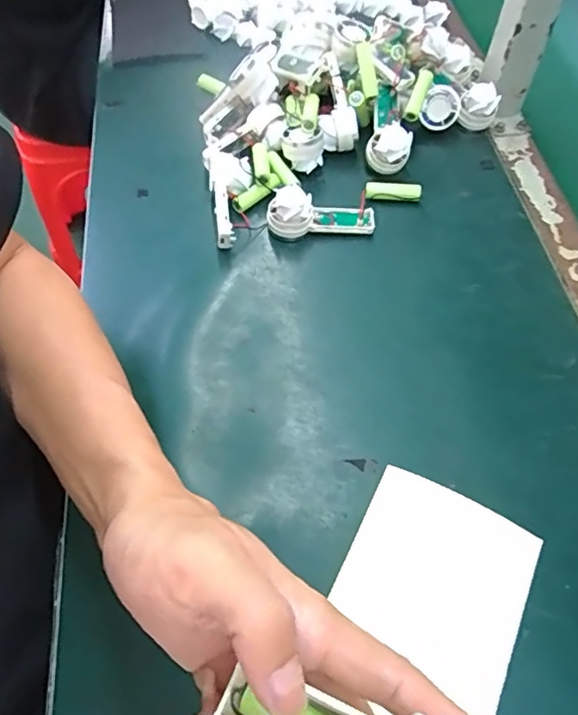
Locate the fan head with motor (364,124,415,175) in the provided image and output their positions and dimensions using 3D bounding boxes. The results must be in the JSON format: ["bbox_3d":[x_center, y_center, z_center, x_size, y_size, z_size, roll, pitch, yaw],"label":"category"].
[{"bbox_3d":[0.095,-0.198,0.520,0.042,0.042,0.030,13,60,8],"label":"fan head with motor"}]

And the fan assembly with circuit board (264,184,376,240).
[{"bbox_3d":[0.028,-0.125,0.484,0.092,0.041,0.026,4,59,-12],"label":"fan assembly with circuit board"}]

